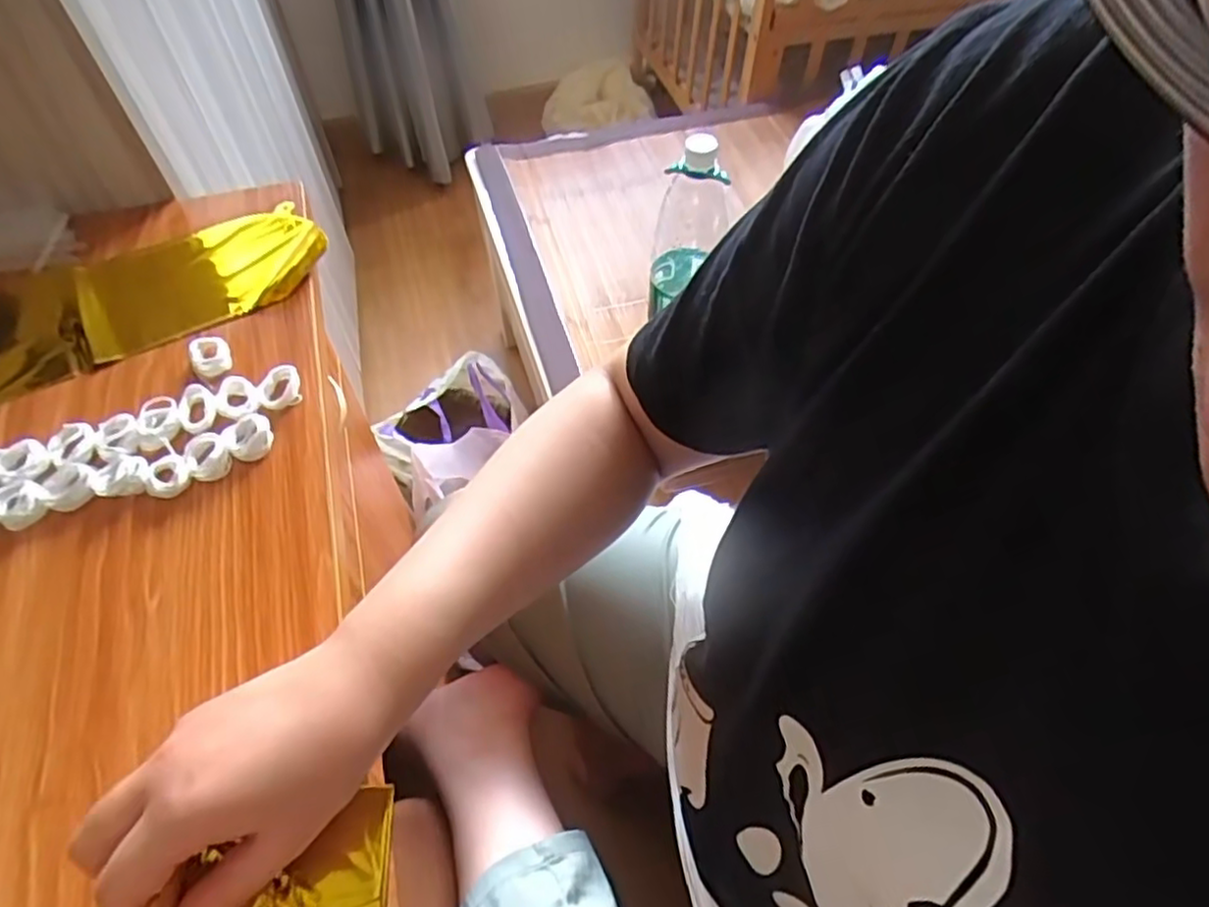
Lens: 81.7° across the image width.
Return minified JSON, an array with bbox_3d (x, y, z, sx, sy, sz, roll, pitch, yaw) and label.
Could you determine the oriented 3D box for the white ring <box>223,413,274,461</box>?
[{"bbox_3d":[-0.231,-0.012,0.454,0.027,0.011,0.030,-5,54,-4],"label":"white ring"}]

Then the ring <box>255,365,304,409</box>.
[{"bbox_3d":[-0.223,-0.046,0.477,0.027,0.010,0.030,-15,55,-11],"label":"ring"}]

